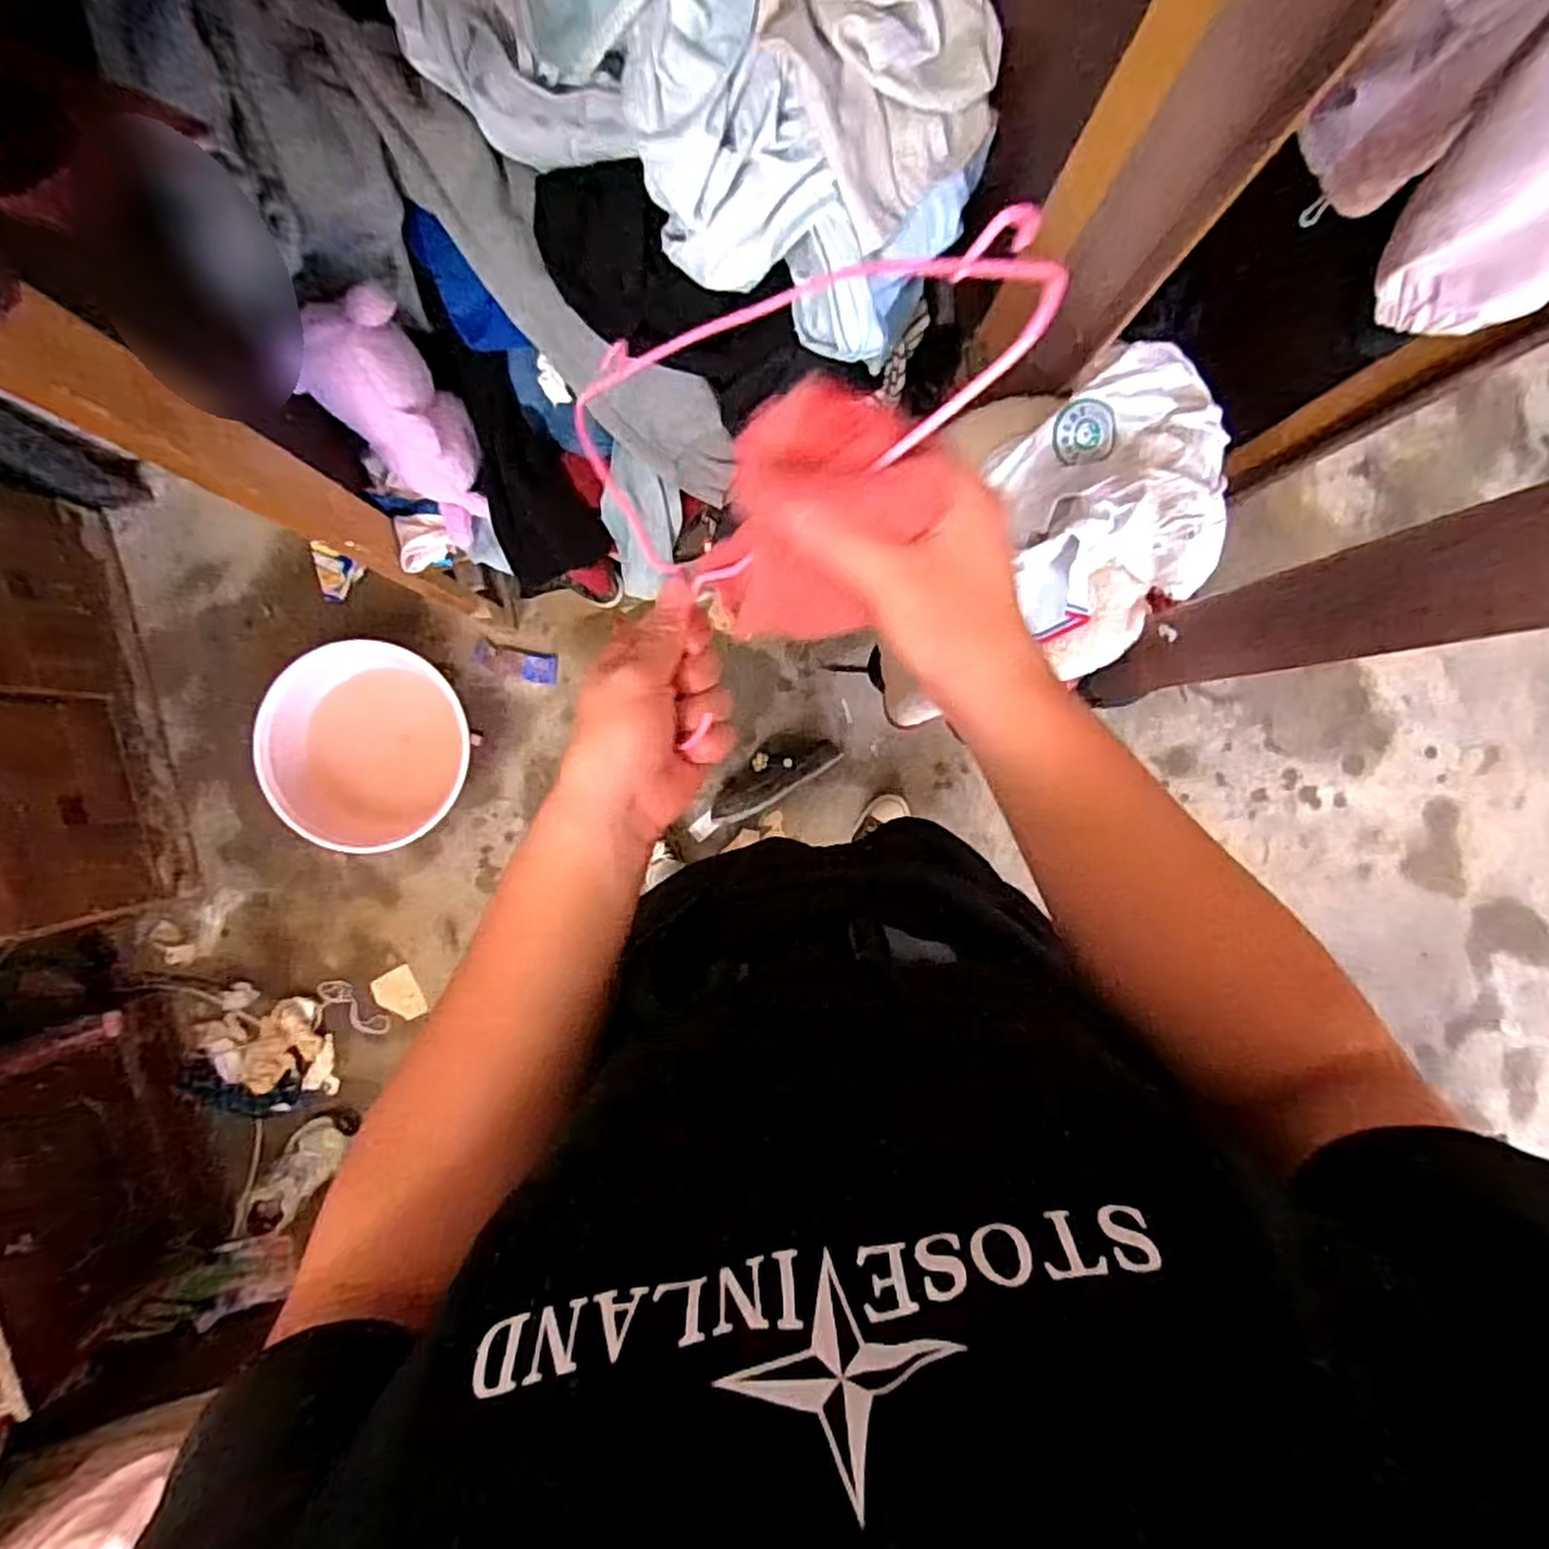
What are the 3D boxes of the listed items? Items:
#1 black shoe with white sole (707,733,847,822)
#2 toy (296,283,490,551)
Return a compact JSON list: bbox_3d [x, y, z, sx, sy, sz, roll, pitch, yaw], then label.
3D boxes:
[{"bbox_3d":[-0.008,-0.005,1.465,0.270,0.047,0.108,-32,92,-1],"label":"black shoe with white sole"},{"bbox_3d":[-0.425,-0.391,0.874,0.138,0.276,0.079,-27,50,-1],"label":"toy"}]

